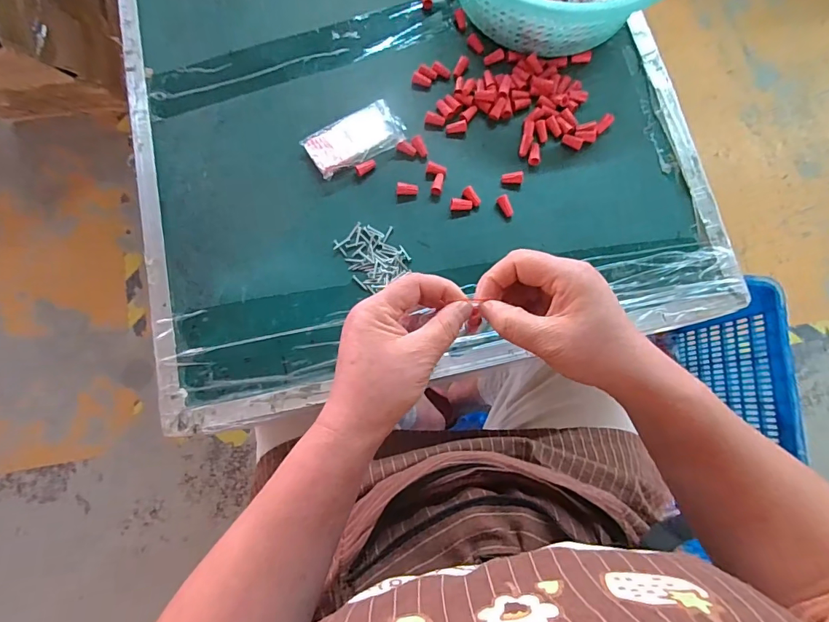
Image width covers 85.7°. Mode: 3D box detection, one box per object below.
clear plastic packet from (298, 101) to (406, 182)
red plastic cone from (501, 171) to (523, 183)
[{"bbox_3d":[-0.064,-0.188,0.486,0.102,0.008,0.054,-31,80,-8],"label":"clear plastic packet"},{"bbox_3d":[0.107,-0.144,0.484,0.023,0.011,0.013,-9,78,-3],"label":"red plastic cone"}]

